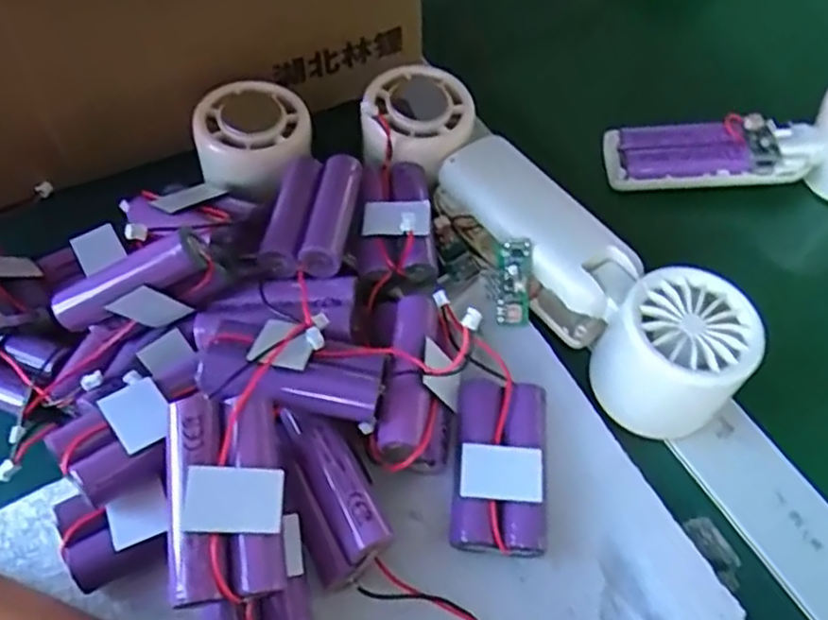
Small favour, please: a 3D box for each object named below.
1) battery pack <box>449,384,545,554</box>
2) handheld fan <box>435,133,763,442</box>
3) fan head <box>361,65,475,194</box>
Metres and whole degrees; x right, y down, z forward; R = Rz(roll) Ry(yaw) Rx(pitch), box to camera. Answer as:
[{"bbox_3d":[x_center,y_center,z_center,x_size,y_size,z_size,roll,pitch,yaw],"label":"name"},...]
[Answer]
[{"bbox_3d":[0.034,0.062,0.277,0.033,0.021,0.066,6,55,3],"label":"battery pack"},{"bbox_3d":[0.071,-0.015,0.317,0.059,0.048,0.168,-34,62,-22],"label":"handheld fan"},{"bbox_3d":[0.002,-0.097,0.351,0.055,0.033,0.062,-2,55,-2],"label":"fan head"}]

